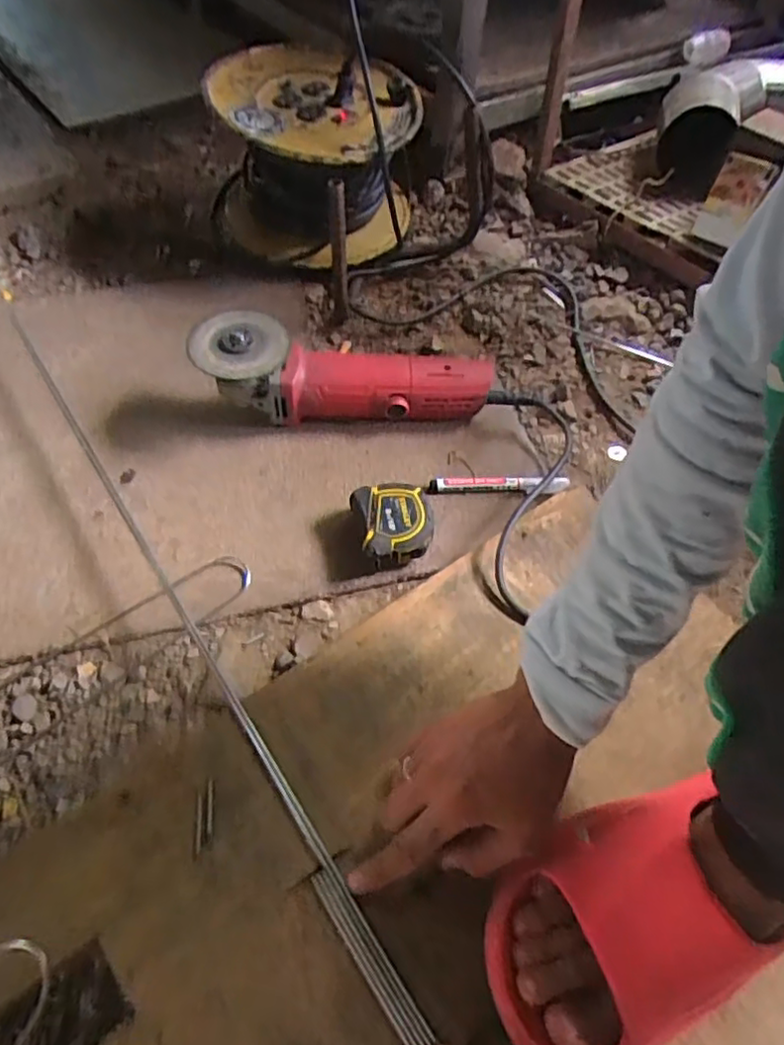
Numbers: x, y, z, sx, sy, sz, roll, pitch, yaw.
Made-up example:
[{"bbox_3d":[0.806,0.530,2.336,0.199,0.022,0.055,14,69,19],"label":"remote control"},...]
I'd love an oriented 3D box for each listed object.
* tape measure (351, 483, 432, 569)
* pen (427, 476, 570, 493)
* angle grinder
[{"bbox_3d":[0.003,0.000,0.589,0.067,0.039,0.067,-11,56,-10],"label":"tape measure"},{"bbox_3d":[0.104,-0.037,0.639,0.134,0.012,0.018,1,55,-2],"label":"pen"},{"bbox_3d":[-0.043,-0.139,0.639,0.276,0.088,0.072,6,54,-1],"label":"angle grinder"}]

